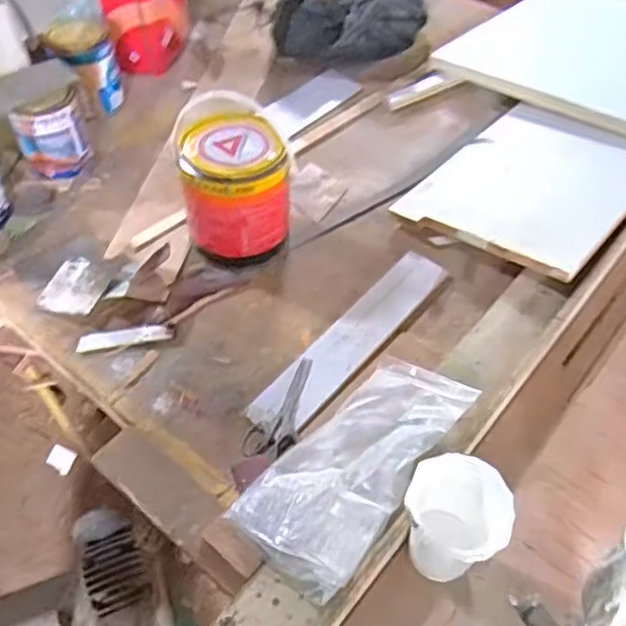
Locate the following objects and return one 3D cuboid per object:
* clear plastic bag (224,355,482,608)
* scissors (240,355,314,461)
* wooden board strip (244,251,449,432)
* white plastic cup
[{"bbox_3d":[0.049,0.158,0.690,0.129,0.034,0.283,31,57,24],"label":"clear plastic bag"},{"bbox_3d":[-0.042,0.111,0.770,0.060,0.013,0.144,7,50,7],"label":"scissors"},{"bbox_3d":[0.058,0.032,0.844,0.075,0.012,0.357,31,57,24],"label":"wooden board strip"},{"bbox_3d":[0.135,0.202,0.614,0.092,0.115,0.082,17,52,15],"label":"white plastic cup"}]

